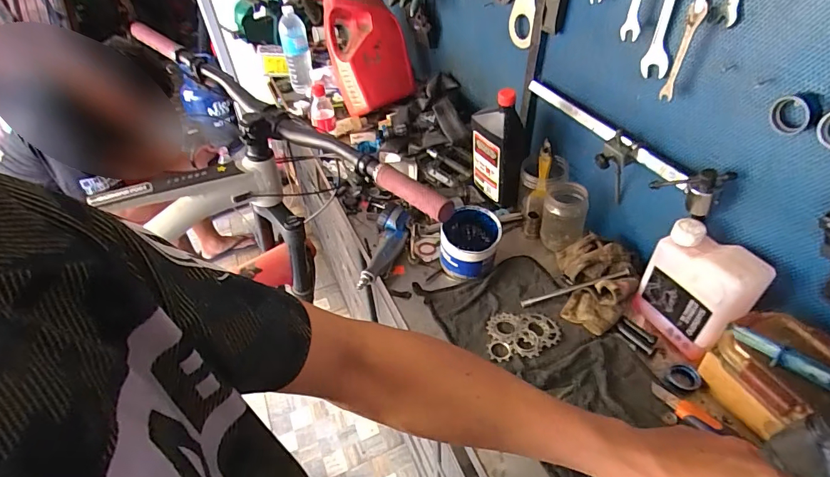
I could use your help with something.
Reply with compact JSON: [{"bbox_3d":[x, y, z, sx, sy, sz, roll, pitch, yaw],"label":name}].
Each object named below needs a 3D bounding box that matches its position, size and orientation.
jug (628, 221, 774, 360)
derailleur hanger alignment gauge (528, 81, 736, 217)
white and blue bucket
[{"bbox_3d":[0.392,0.082,0.605,0.065,0.180,0.131,-17,43,-16],"label":"jug"},{"bbox_3d":[0.304,-0.150,0.701,0.074,0.105,0.381,-13,42,-12],"label":"derailleur hanger alignment gauge"},{"bbox_3d":[0.096,0.014,0.761,0.098,0.101,0.091,-1,41,1],"label":"white and blue bucket"}]

